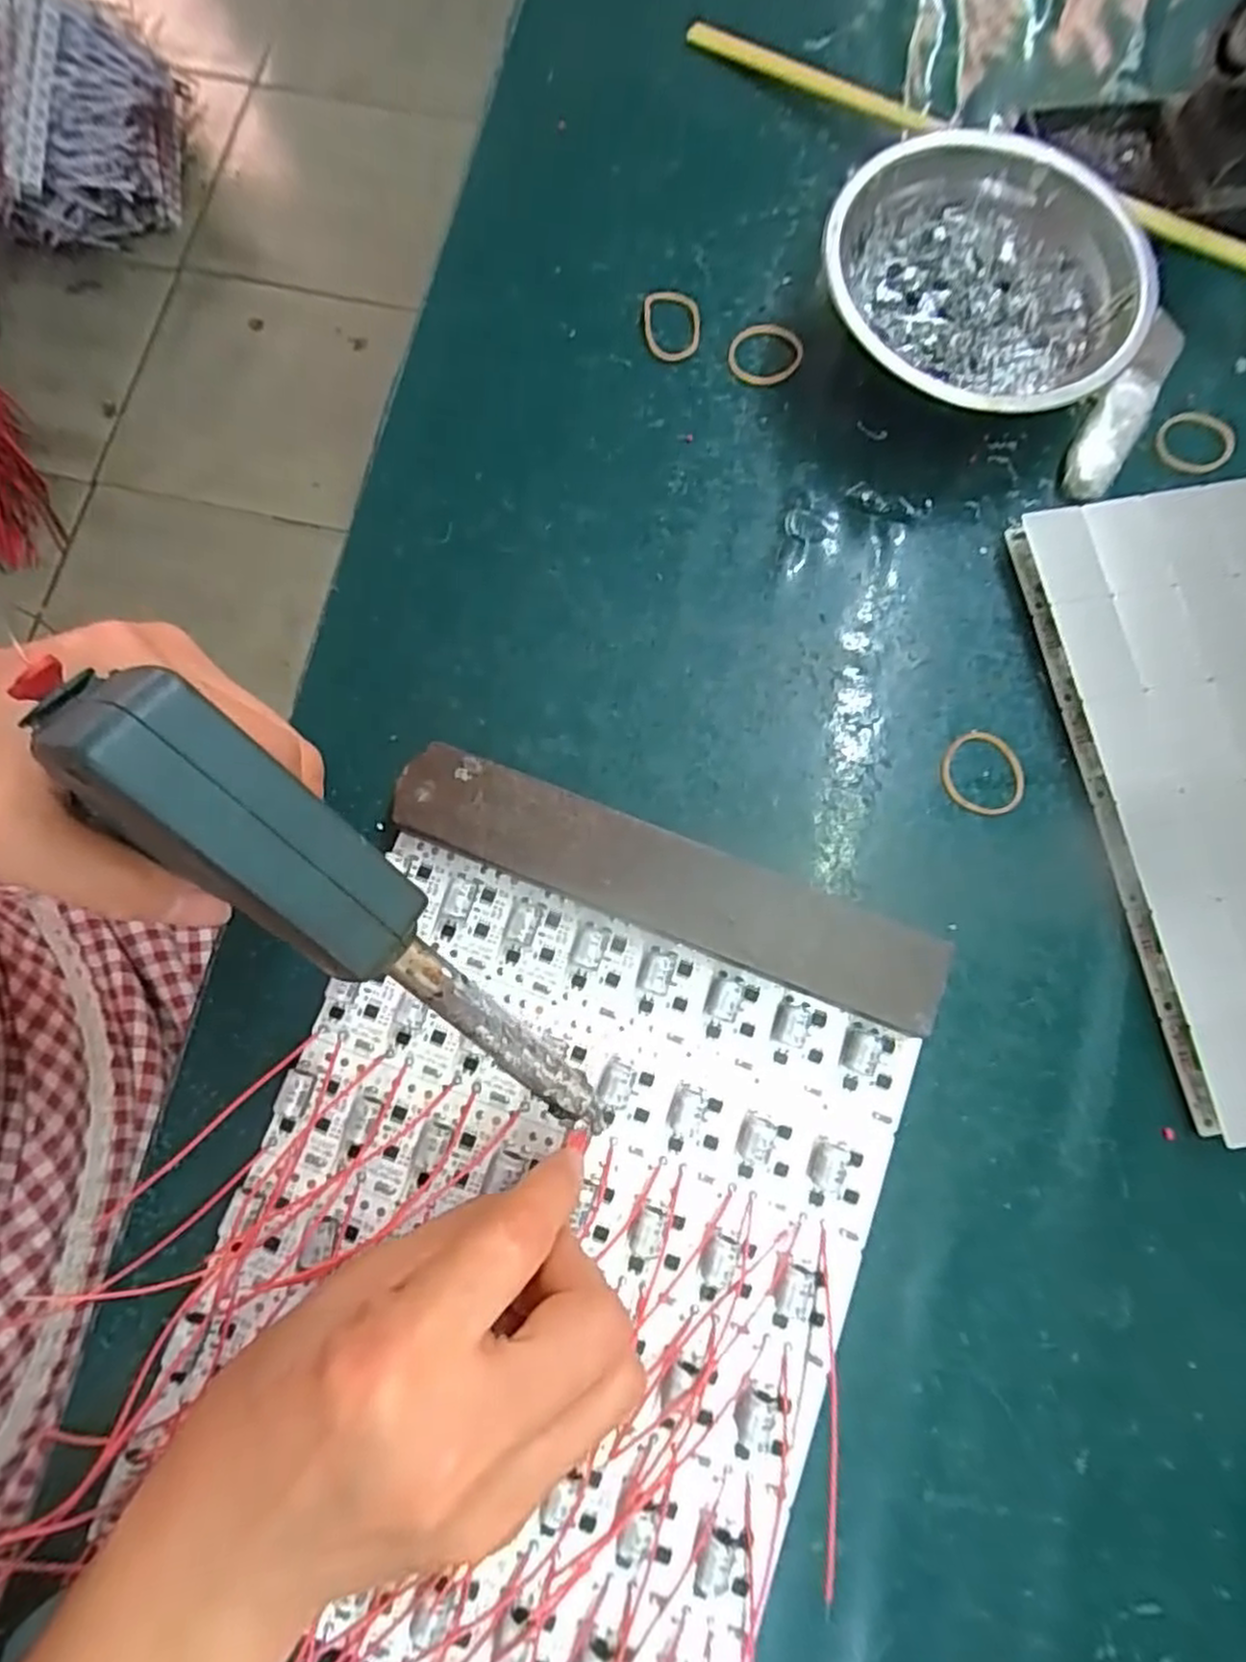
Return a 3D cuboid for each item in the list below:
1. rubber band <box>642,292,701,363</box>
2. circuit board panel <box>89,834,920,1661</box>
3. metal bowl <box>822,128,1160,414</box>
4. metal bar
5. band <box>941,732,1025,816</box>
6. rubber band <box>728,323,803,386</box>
[{"bbox_3d":[0.021,-0.217,0.317,0.025,0.004,0.030,6,92,4],"label":"rubber band"},{"bbox_3d":[-0.028,0.144,0.244,0.201,0.018,0.231,20,80,5],"label":"circuit board panel"},{"bbox_3d":[0.141,-0.214,0.298,0.121,0.041,0.119,0,78,1],"label":"metal bowl"},{"bbox_3d":[0.015,0.020,0.265,0.196,0.019,0.036,21,80,5],"label":"metal bar"},{"bbox_3d":[0.138,-0.022,0.282,0.032,0.004,0.030,0,78,1],"label":"band"},{"bbox_3d":[0.061,-0.204,0.315,0.029,0.004,0.029,0,78,1],"label":"rubber band"}]

